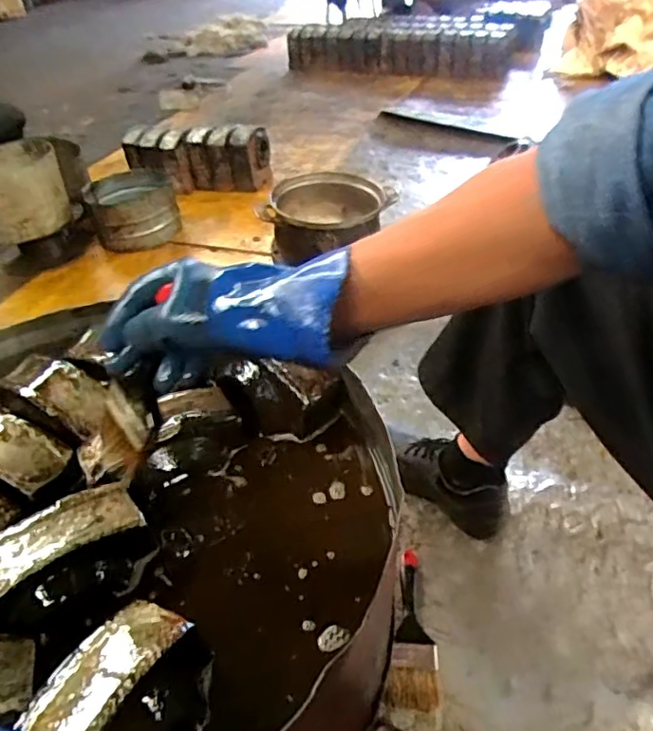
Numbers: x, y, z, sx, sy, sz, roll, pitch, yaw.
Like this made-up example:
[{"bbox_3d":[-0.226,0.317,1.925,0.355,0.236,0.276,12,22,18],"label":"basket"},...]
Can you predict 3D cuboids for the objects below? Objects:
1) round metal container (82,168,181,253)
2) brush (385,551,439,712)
[{"bbox_3d":[-0.602,-0.479,1.774,0.266,0.150,0.279,-17,42,-14],"label":"round metal container"},{"bbox_3d":[0.115,0.342,0.751,0.061,0.032,0.201,2,41,7],"label":"brush"}]

